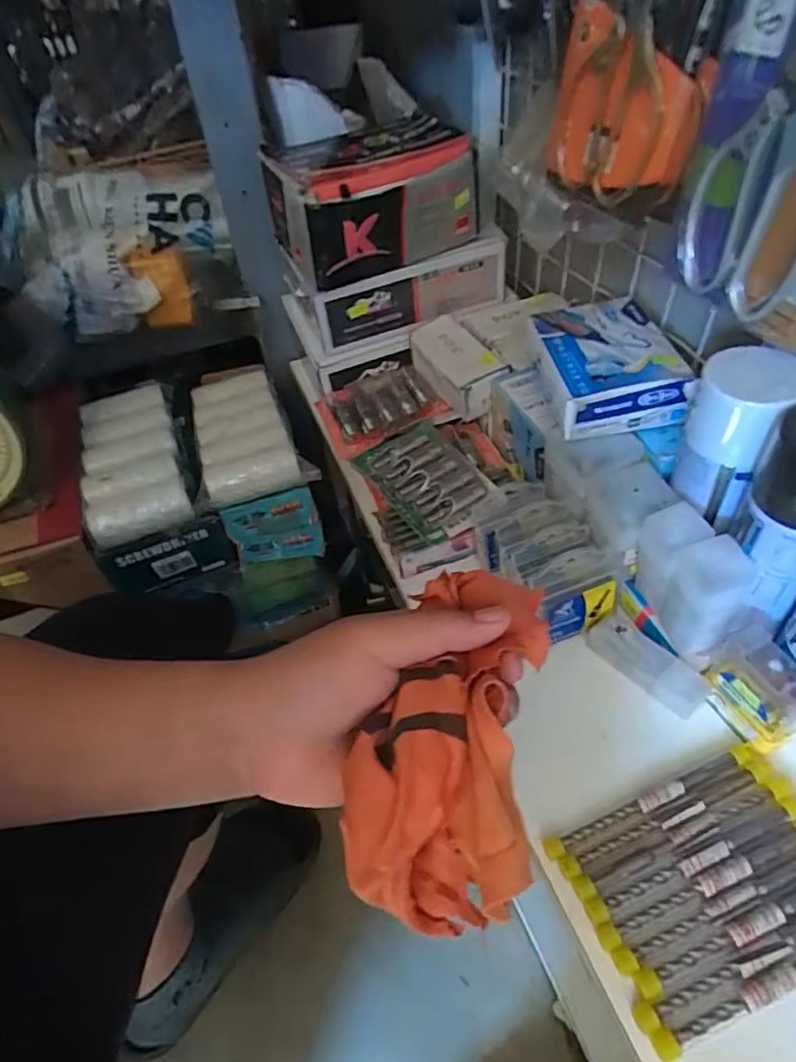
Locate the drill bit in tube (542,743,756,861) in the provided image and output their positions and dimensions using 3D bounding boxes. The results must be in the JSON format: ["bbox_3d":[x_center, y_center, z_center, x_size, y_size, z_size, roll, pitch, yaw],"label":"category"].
[{"bbox_3d":[0.172,0.183,0.405,0.160,0.015,0.012,-19,48,-11],"label":"drill bit in tube"}]

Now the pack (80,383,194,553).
[{"bbox_3d":[-0.276,-0.077,0.617,0.091,0.035,0.209,-19,48,-11],"label":"pack"}]

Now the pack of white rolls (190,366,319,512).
[{"bbox_3d":[-0.167,-0.114,0.646,0.102,0.035,0.205,-18,47,-10],"label":"pack of white rolls"}]

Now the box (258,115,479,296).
[{"bbox_3d":[-0.031,-0.344,0.620,0.187,0.097,0.146,-23,49,-15],"label":"box"}]

